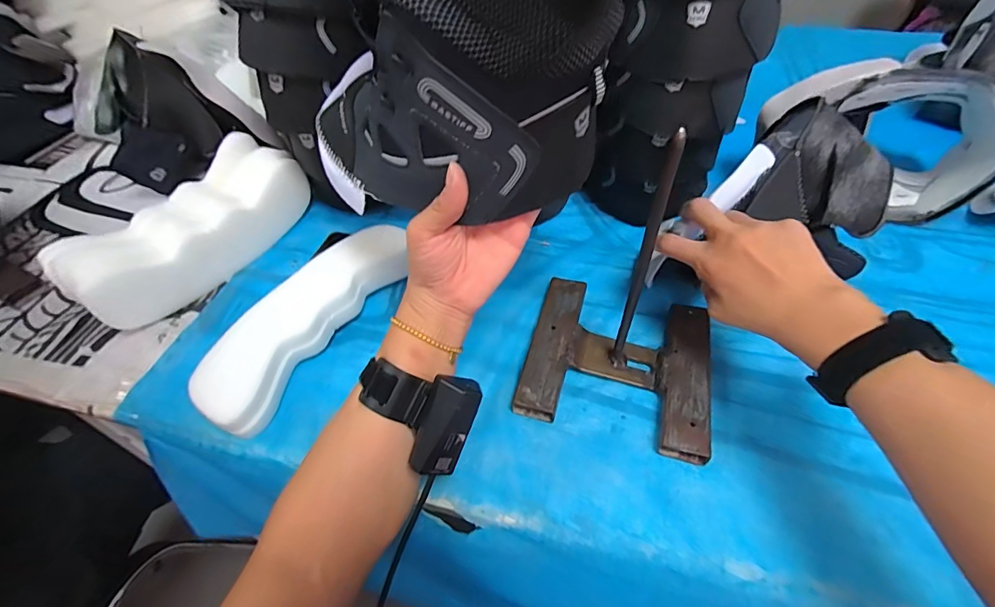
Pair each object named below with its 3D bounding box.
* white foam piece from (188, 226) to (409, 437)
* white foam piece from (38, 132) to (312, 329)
[{"bbox_3d":[-0.191,0.008,0.470,0.079,0.045,0.254,26,55,20],"label":"white foam piece"},{"bbox_3d":[-0.353,-0.078,0.543,0.094,0.095,0.277,25,54,23],"label":"white foam piece"}]

